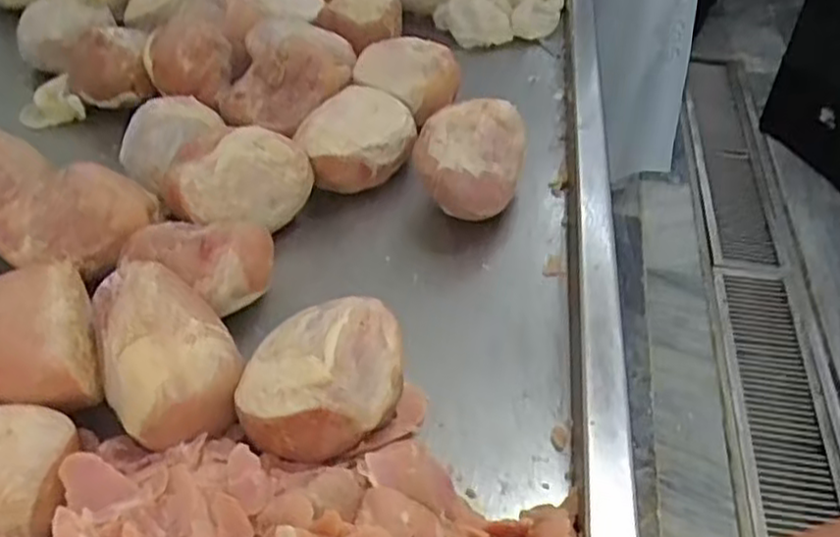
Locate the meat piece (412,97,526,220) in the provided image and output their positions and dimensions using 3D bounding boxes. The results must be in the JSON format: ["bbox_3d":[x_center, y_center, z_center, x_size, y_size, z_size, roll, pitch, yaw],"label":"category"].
[{"bbox_3d":[0.053,-0.118,0.797,0.118,0.082,0.113,5,43,3],"label":"meat piece"}]

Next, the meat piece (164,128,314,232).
[{"bbox_3d":[-0.189,-0.095,0.792,0.148,0.076,0.086,-19,47,-21],"label":"meat piece"}]

